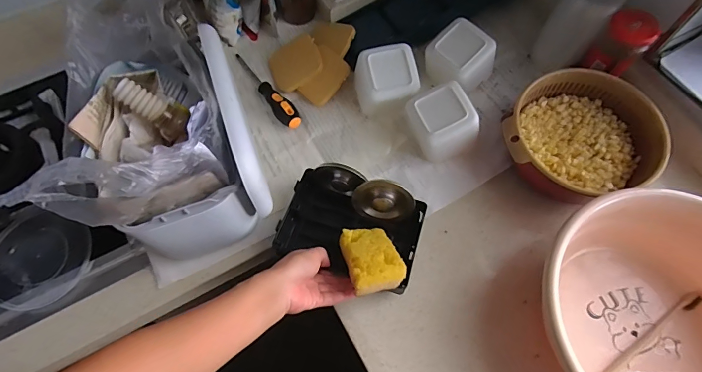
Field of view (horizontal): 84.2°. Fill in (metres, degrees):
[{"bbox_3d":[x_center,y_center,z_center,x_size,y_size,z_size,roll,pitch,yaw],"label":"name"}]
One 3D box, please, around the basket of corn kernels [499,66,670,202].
[{"bbox_3d":[0.338,-0.074,0.576,0.200,0.096,0.188,0,66,1],"label":"basket of corn kernels"}]

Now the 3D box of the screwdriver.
[{"bbox_3d":[-0.151,-0.169,0.661,0.029,0.035,0.201,-37,71,-14],"label":"screwdriver"}]

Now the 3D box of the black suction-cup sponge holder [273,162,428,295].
[{"bbox_3d":[0.003,0.054,0.534,0.185,0.074,0.130,19,68,9],"label":"black suction-cup sponge holder"}]

